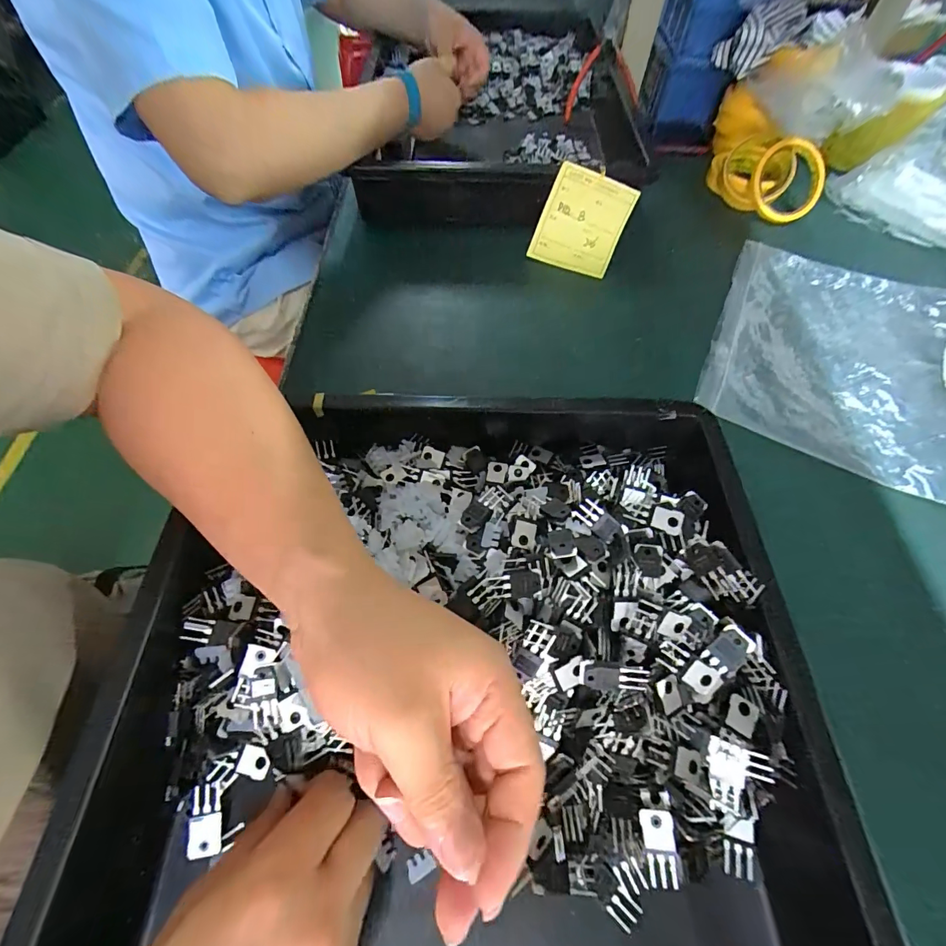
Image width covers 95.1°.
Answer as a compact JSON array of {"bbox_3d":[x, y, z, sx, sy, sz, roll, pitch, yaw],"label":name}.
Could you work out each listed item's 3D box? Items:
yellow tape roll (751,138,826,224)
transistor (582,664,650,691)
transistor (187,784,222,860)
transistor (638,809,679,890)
[{"bbox_3d":[0.408,-0.381,0.563,0.088,0.091,0.016,14,20,3],"label":"yellow tape roll"},{"bbox_3d":[0.075,0.108,0.229,0.032,0.004,0.015,-1,98,2],"label":"transistor"},{"bbox_3d":[-0.151,0.195,0.243,0.016,0.005,0.033,-3,60,-3],"label":"transistor"},{"bbox_3d":[0.101,0.203,0.234,0.016,0.008,0.035,-3,77,-5],"label":"transistor"}]

